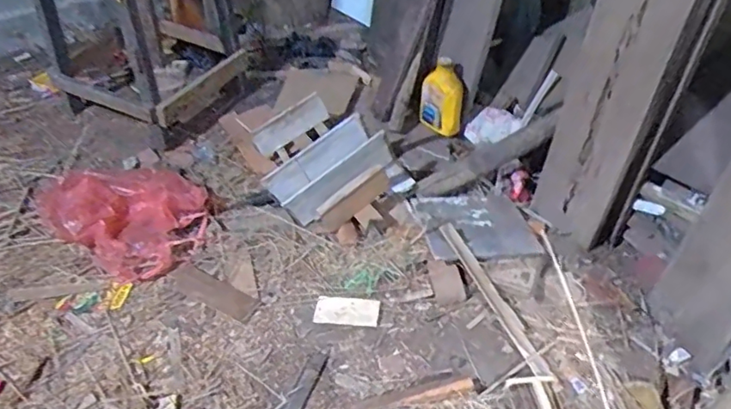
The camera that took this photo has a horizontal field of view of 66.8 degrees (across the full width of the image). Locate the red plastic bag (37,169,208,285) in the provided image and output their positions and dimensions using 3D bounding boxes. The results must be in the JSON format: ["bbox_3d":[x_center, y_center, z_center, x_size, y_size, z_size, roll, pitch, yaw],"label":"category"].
[{"bbox_3d":[-0.524,0.006,1.205,0.313,0.134,0.250,20,43,21],"label":"red plastic bag"}]

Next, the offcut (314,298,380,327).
[{"bbox_3d":[-0.035,0.206,1.073,0.121,0.009,0.059,5,40,4],"label":"offcut"}]

